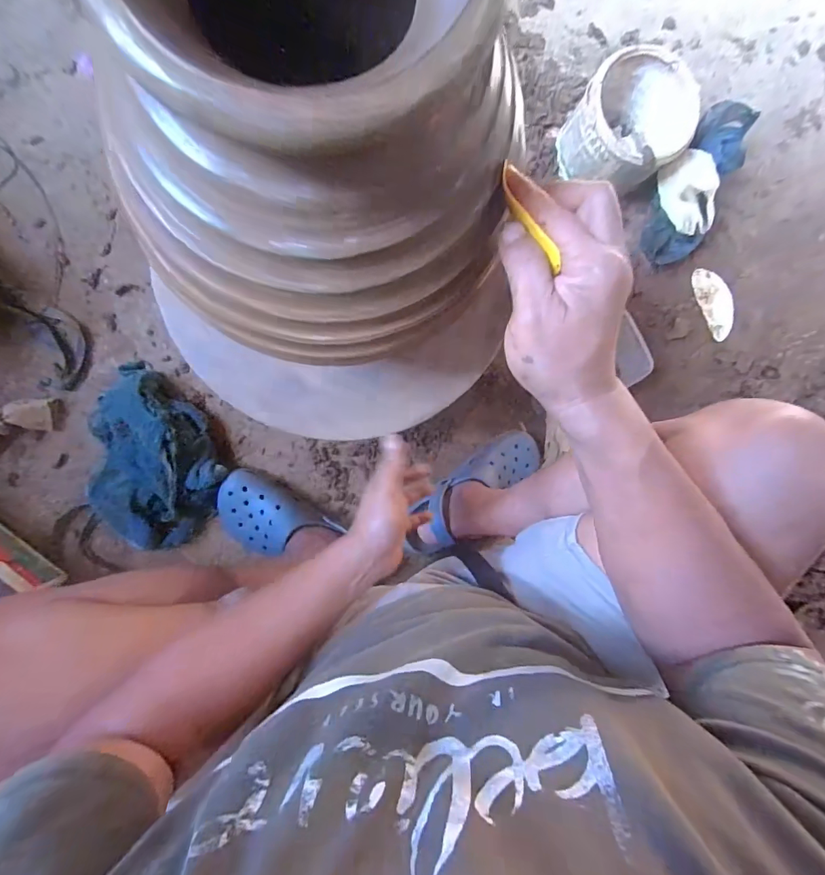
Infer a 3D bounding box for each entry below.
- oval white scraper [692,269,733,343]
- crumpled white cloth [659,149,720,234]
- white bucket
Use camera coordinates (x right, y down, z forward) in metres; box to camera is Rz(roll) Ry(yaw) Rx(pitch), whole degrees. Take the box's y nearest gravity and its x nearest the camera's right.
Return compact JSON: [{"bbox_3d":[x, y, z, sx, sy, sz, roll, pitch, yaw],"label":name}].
[{"bbox_3d":[0.577,-0.256,0.823,0.060,0.013,0.138,-23,94,-6],"label":"oval white scraper"},{"bbox_3d":[0.463,-0.411,0.717,0.083,0.054,0.130,-13,93,-7],"label":"crumpled white cloth"},{"bbox_3d":[0.348,-0.519,0.723,0.175,0.128,0.168,-30,94,-6],"label":"white bucket"}]

